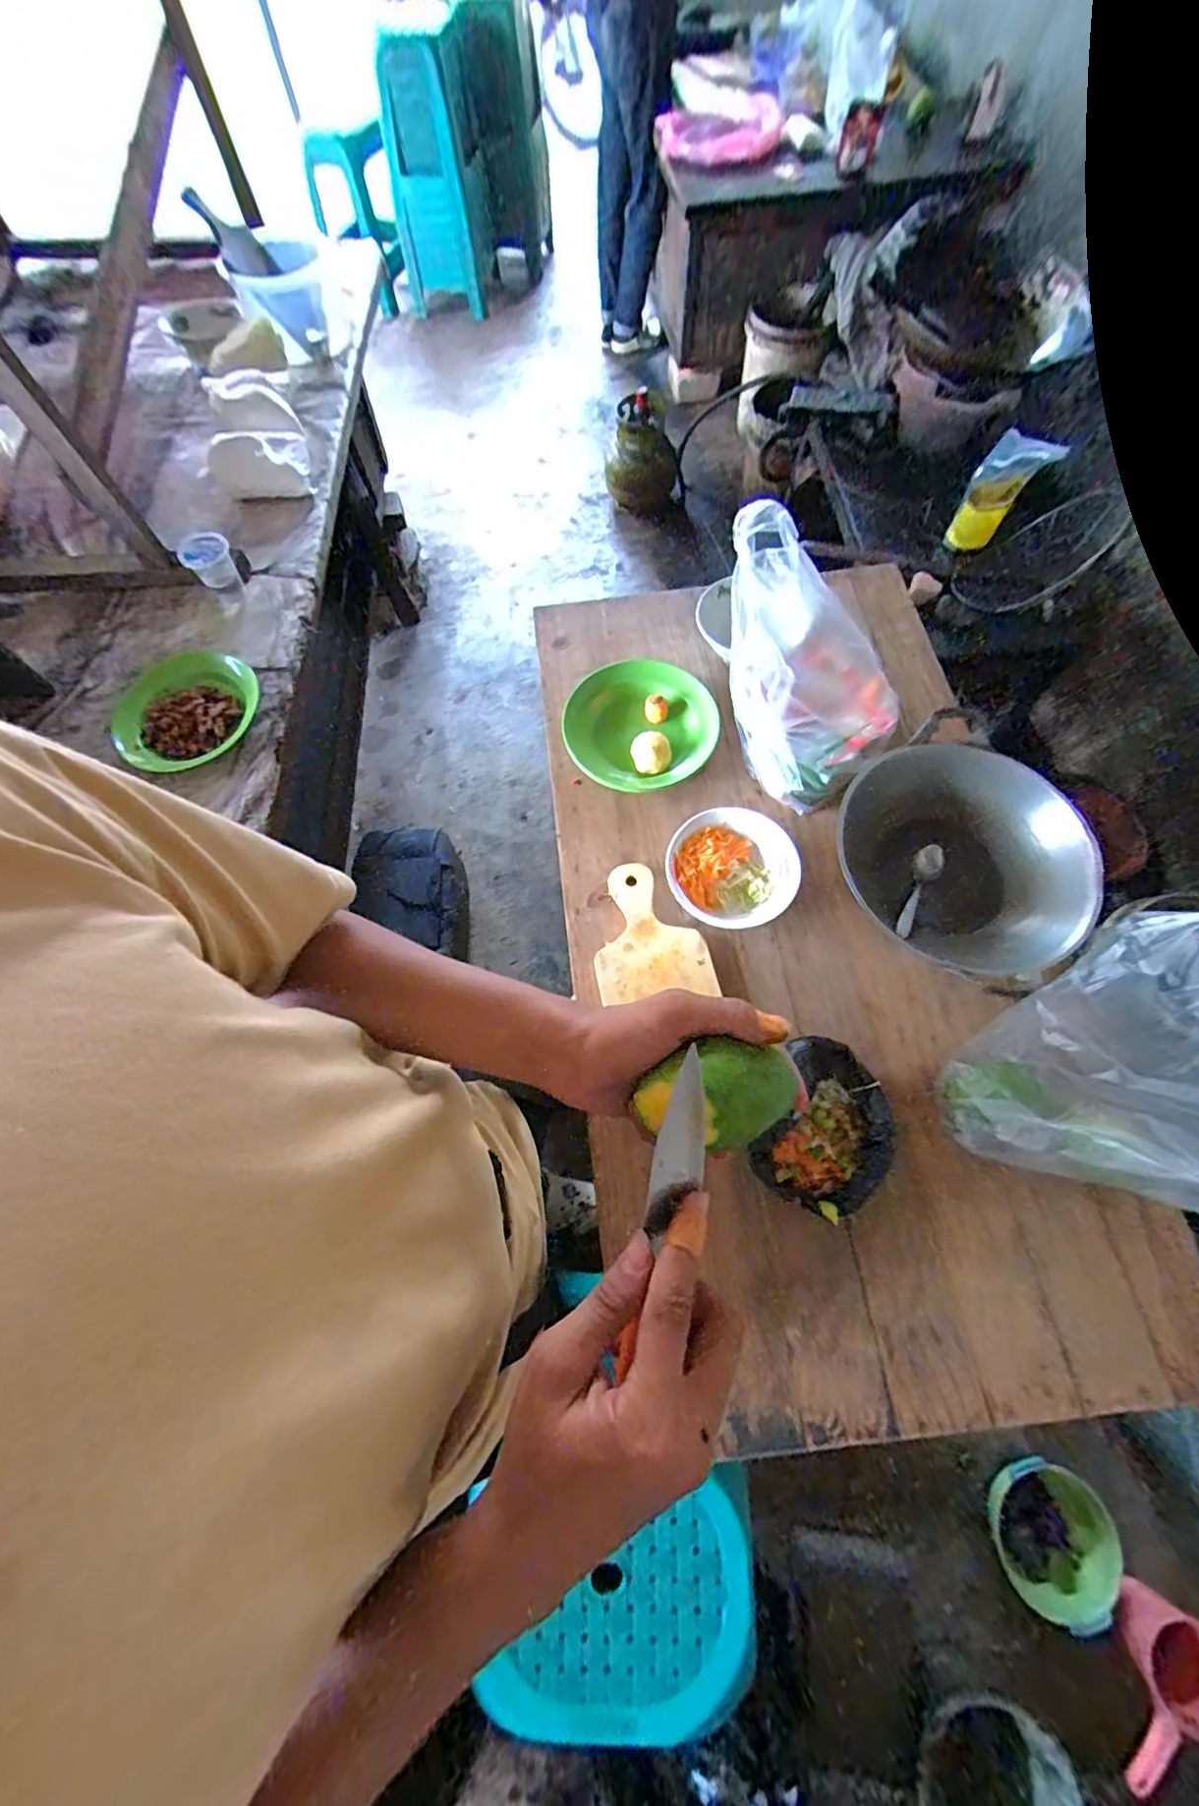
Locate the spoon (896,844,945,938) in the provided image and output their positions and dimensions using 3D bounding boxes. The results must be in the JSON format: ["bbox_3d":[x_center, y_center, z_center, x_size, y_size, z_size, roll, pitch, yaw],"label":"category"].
[{"bbox_3d":[0.395,-0.014,0.705,0.032,0.029,0.136,24,71,10],"label":"spoon"}]

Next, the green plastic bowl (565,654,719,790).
[{"bbox_3d":[0.057,-0.255,0.819,0.212,0.054,0.195,0,69,1],"label":"green plastic bowl"}]

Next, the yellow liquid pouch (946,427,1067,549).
[{"bbox_3d":[0.846,-0.876,1.231,0.139,0.238,0.047,-3,69,-10],"label":"yellow liquid pouch"}]

